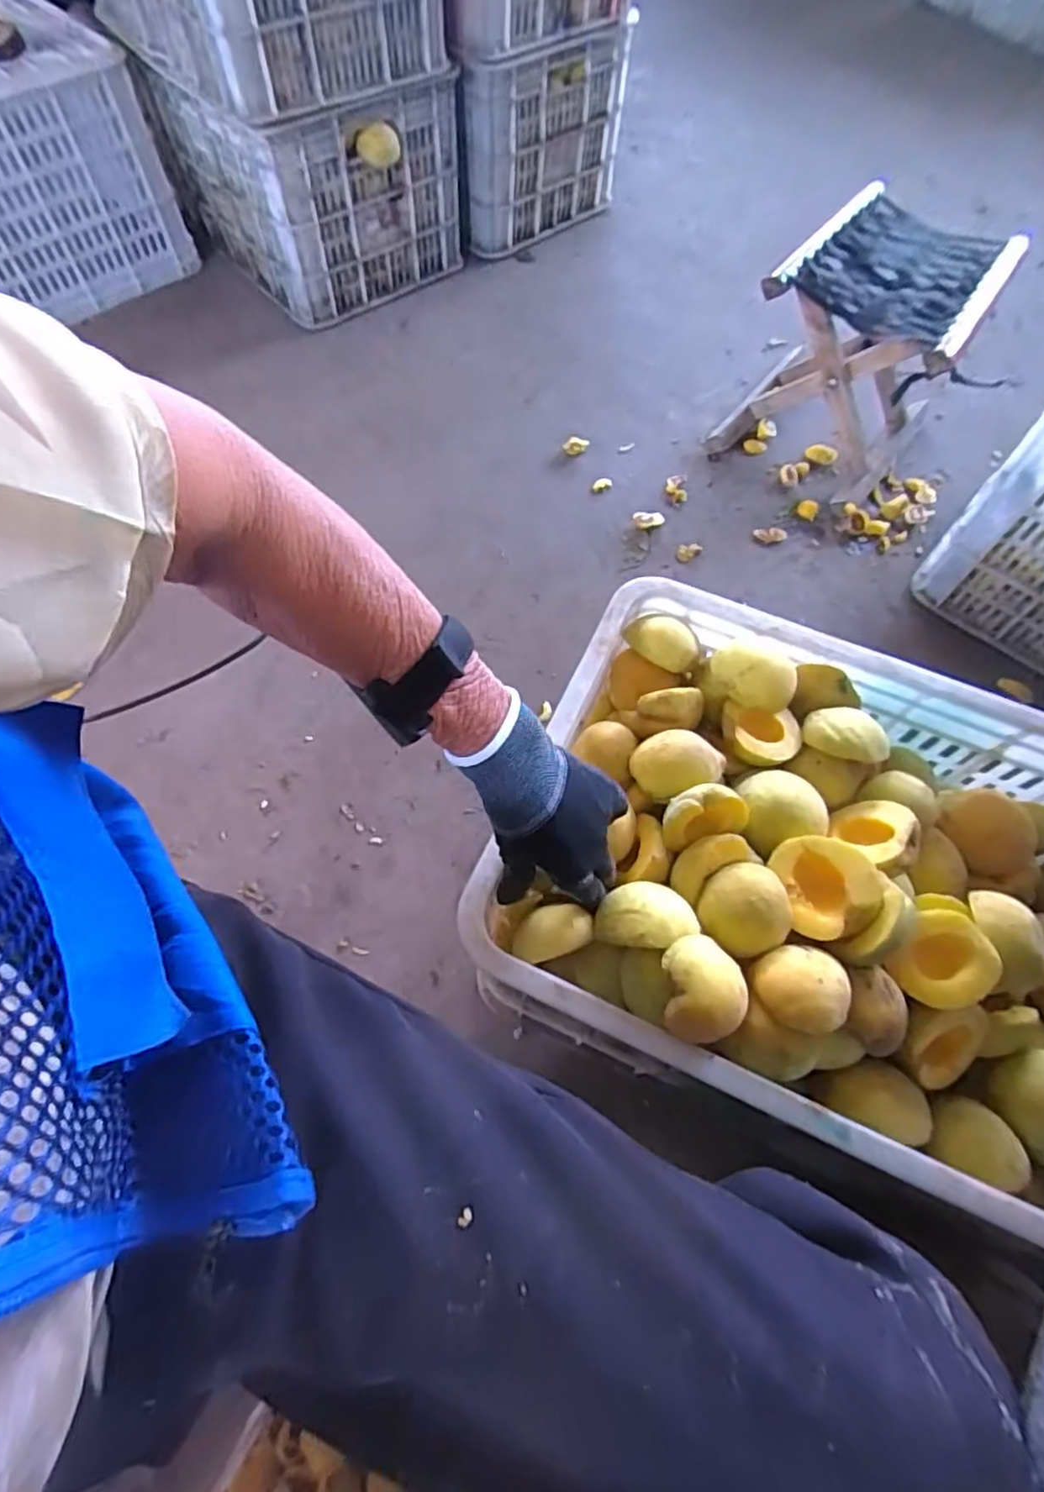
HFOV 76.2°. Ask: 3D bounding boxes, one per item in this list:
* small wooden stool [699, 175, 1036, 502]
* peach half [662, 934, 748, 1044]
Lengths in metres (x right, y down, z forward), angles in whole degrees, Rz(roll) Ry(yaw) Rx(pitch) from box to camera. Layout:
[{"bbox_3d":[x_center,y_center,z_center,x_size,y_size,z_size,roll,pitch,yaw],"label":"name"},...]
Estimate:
[{"bbox_3d":[0.479,-0.559,0.957,0.249,0.262,0.290,35,67,15],"label":"small wooden stool"},{"bbox_3d":[0.110,0.146,0.404,0.046,0.029,0.059,1,63,-2],"label":"peach half"}]

